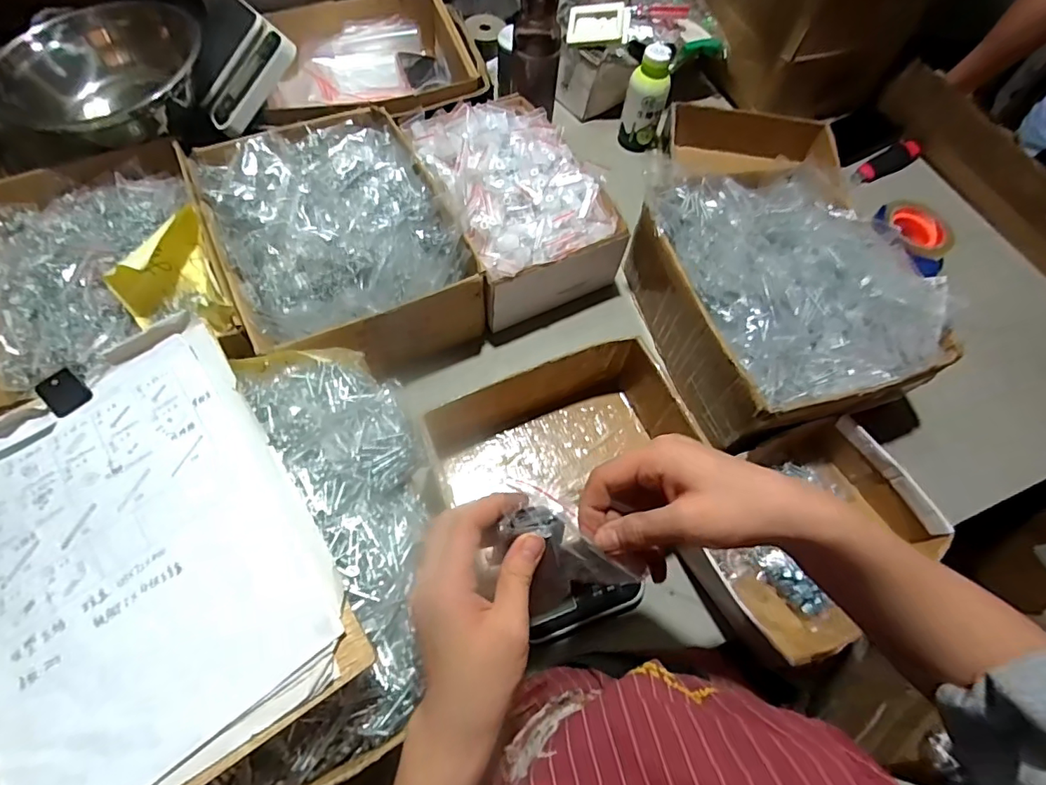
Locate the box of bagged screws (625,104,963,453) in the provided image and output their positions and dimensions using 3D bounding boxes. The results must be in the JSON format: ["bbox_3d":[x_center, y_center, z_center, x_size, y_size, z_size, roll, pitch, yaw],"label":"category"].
[{"bbox_3d":[0.307,-0.127,0.648,0.260,0.135,0.343,-15,65,-10],"label":"box of bagged screws"}]

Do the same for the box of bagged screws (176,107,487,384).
[{"bbox_3d":[-0.225,-0.178,0.649,0.257,0.133,0.334,-27,68,-15],"label":"box of bagged screws"}]

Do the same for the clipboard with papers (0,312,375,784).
[{"bbox_3d":[-0.276,0.113,0.364,0.227,0.020,0.311,-30,69,-17],"label":"clipboard with papers"}]

